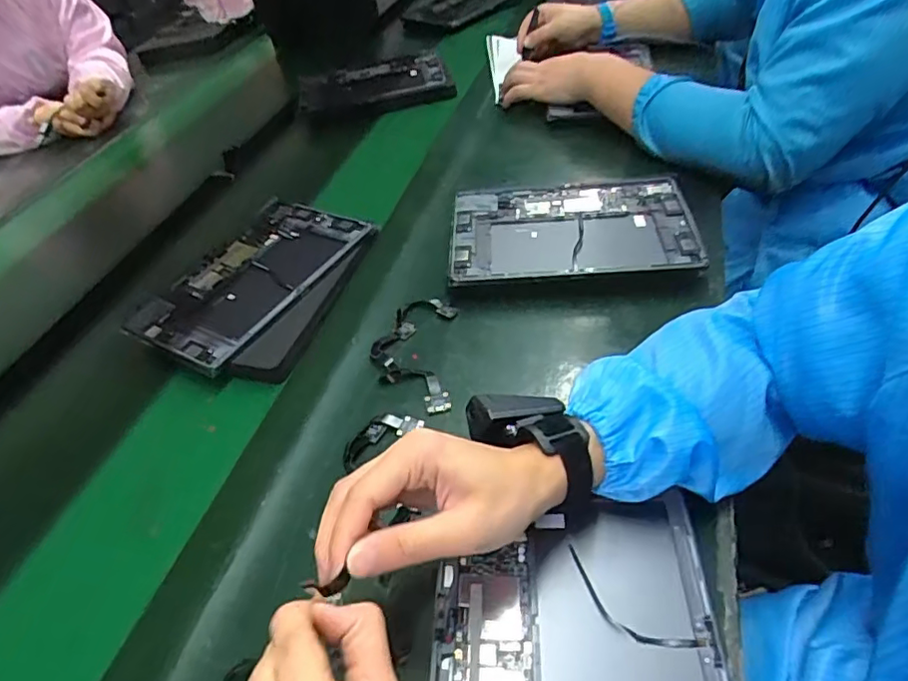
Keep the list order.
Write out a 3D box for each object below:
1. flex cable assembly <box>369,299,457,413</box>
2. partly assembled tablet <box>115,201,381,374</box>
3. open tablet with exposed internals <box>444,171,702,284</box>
[{"bbox_3d":[-0.040,0.009,0.557,0.079,0.008,0.140,-4,45,9],"label":"flex cable assembly"},{"bbox_3d":[-0.232,-0.077,0.656,0.162,0.016,0.255,21,53,30],"label":"partly assembled tablet"},{"bbox_3d":[0.122,-0.126,0.623,0.248,0.010,0.167,-4,48,10],"label":"open tablet with exposed internals"}]

